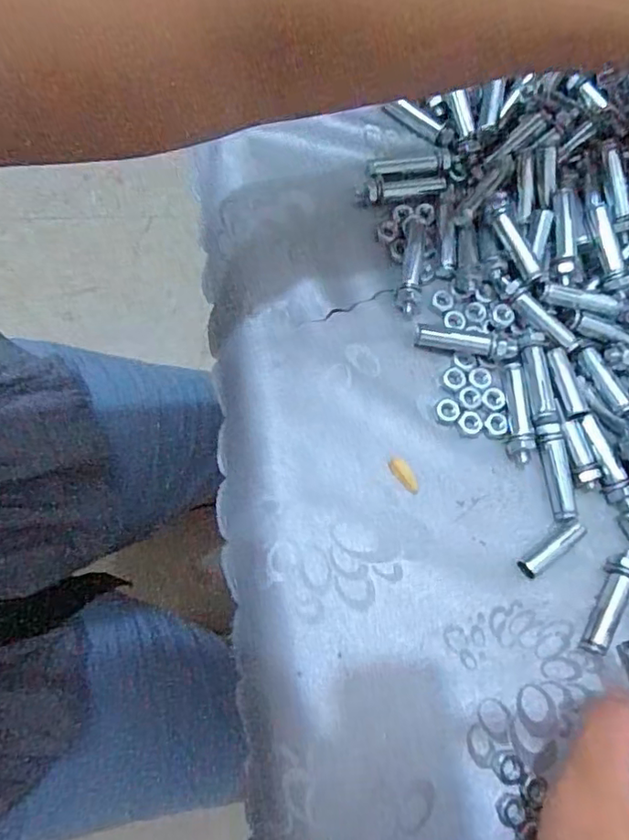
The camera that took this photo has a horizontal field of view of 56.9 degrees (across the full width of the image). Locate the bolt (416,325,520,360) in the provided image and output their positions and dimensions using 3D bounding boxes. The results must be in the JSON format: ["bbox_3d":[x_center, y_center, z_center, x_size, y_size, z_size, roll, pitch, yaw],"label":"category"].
[{"bbox_3d":[0.084,-0.043,0.322,0.055,0.011,0.011,14,76,4],"label":"bolt"}]

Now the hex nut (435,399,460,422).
[{"bbox_3d":[0.073,-0.005,0.316,0.012,0.004,0.013,15,74,-3],"label":"hex nut"}]

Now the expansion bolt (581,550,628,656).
[{"bbox_3d":[0.151,0.092,0.295,0.013,0.010,0.054,26,73,0],"label":"expansion bolt"}]

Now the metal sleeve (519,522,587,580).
[{"bbox_3d":[0.124,0.068,0.301,0.041,0.011,0.012,-30,81,-14],"label":"metal sleeve"}]

